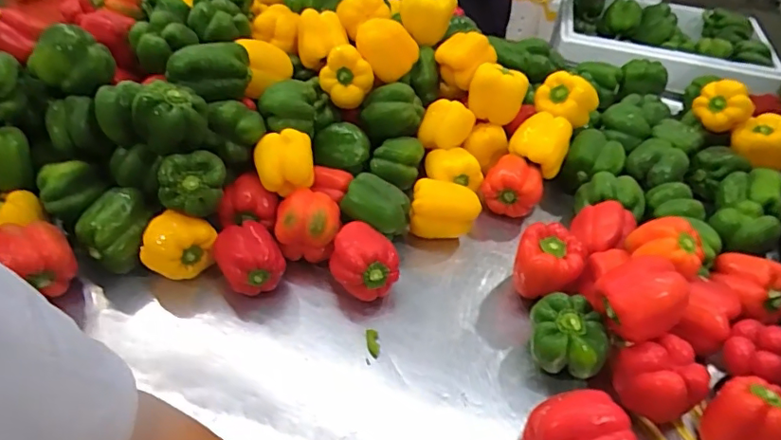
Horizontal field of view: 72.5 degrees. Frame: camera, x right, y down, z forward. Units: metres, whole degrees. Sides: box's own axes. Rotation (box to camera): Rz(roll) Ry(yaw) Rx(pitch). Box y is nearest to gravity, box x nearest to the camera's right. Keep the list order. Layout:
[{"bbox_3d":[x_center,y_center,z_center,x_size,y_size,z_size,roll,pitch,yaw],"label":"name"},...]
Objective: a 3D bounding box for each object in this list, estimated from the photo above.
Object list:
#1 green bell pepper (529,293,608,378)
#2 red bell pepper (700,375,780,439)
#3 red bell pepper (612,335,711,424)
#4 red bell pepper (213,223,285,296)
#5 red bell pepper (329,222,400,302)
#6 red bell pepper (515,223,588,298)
[{"bbox_3d":[0.216,0.149,0.660,0.093,0.082,0.086,18,45,14],"label":"green bell pepper"},{"bbox_3d":[0.395,0.220,0.577,0.080,0.082,0.093,-26,51,-28],"label":"red bell pepper"},{"bbox_3d":[0.307,0.179,0.611,0.079,0.074,0.080,-6,44,-11],"label":"red bell pepper"},{"bbox_3d":[-0.193,0.055,0.731,0.083,0.073,0.081,2,43,-2],"label":"red bell pepper"},{"bbox_3d":[-0.036,0.063,0.728,0.087,0.080,0.087,2,43,-2],"label":"red bell pepper"},{"bbox_3d":[0.213,0.068,0.735,0.088,0.095,0.086,22,46,18],"label":"red bell pepper"}]

